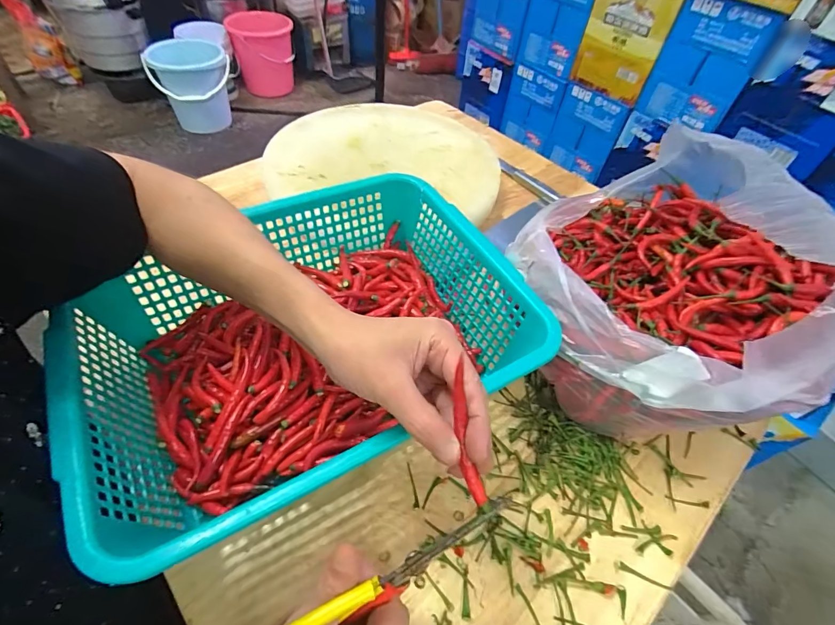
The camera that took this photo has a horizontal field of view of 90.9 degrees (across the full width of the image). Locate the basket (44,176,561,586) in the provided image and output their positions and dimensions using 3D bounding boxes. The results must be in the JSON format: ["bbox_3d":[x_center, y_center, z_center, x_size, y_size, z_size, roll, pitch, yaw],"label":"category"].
[{"bbox_3d":[-0.098,0.021,0.405,0.384,0.103,0.286,-22,57,-21],"label":"basket"}]

